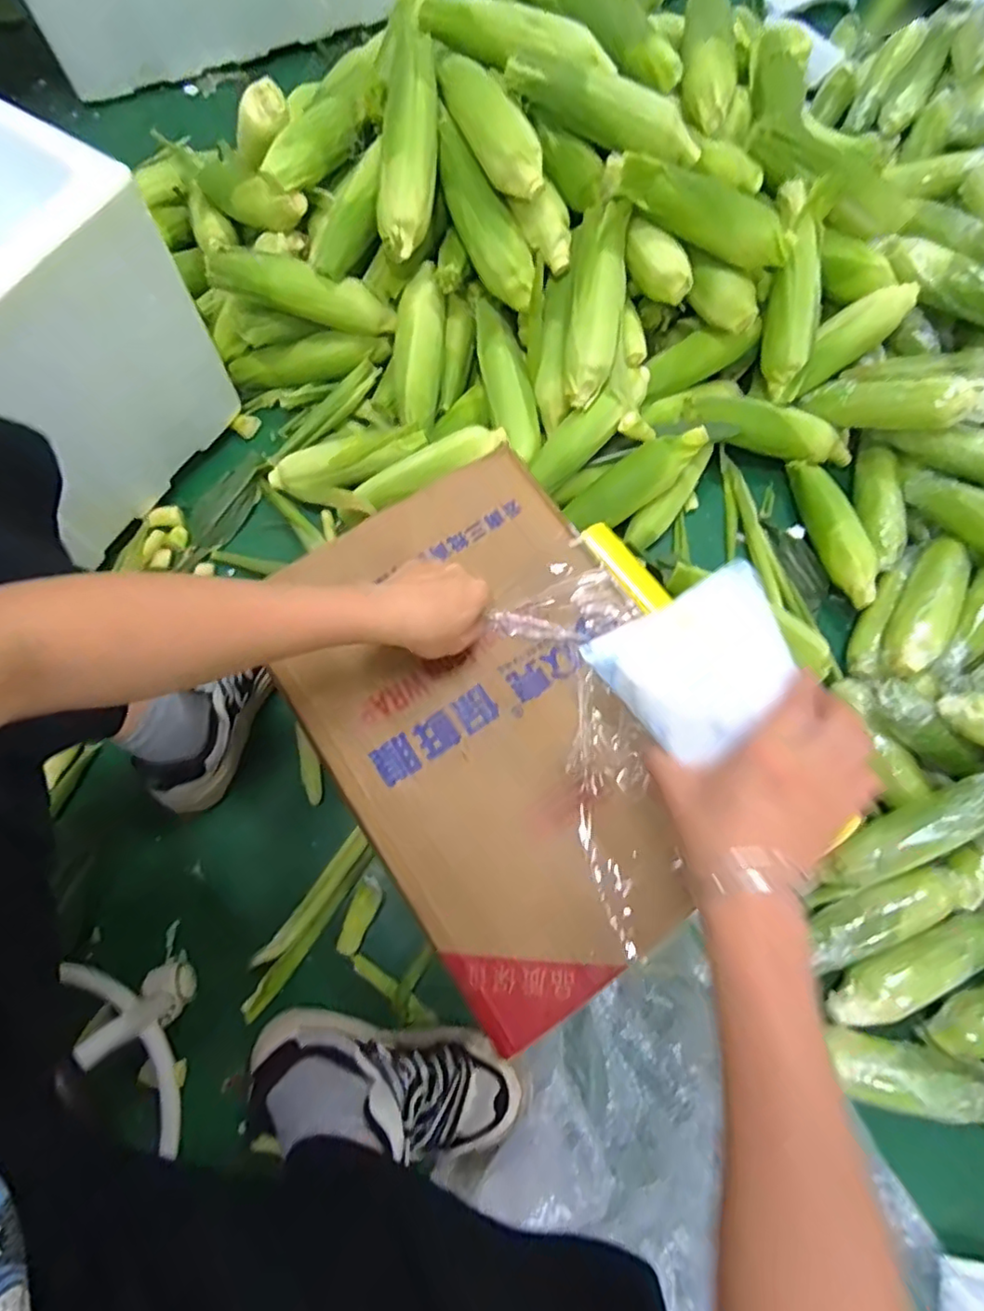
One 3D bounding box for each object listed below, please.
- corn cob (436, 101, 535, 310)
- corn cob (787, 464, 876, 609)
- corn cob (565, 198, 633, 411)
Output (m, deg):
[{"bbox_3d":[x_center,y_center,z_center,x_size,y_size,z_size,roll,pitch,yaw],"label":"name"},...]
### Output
[{"bbox_3d":[-0.013,-0.498,0.684,0.060,0.049,0.217,-24,89,-9],"label":"corn cob"},{"bbox_3d":[0.435,-0.162,0.763,0.058,0.044,0.210,-4,72,-3],"label":"corn cob"},{"bbox_3d":[0.117,-0.395,0.683,0.062,0.048,0.209,7,93,1],"label":"corn cob"}]

